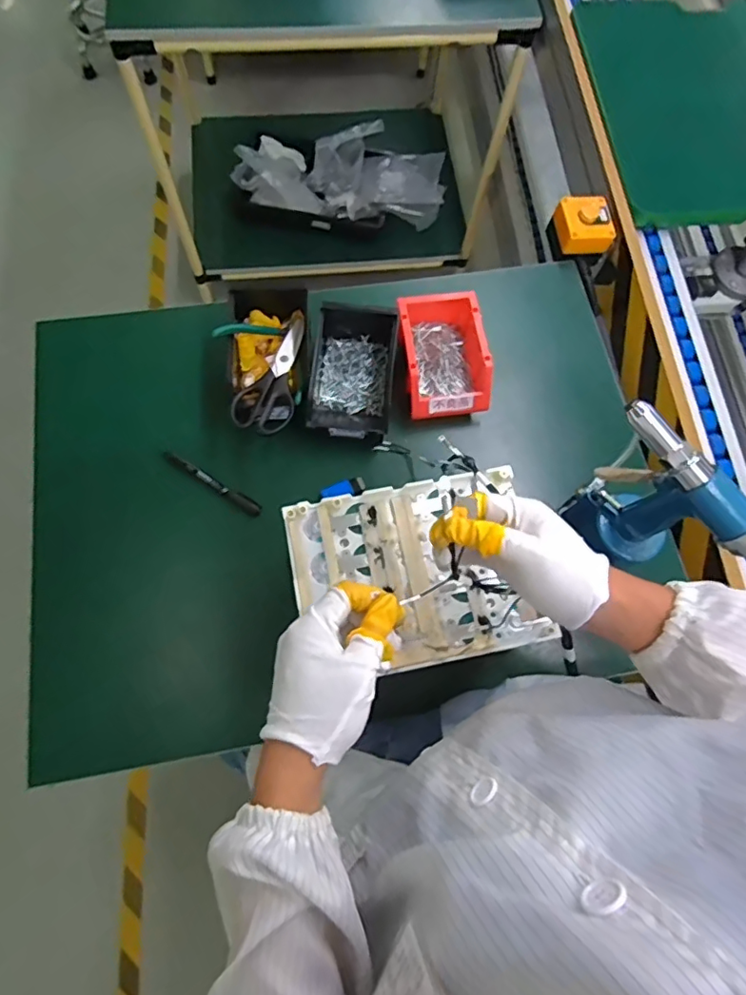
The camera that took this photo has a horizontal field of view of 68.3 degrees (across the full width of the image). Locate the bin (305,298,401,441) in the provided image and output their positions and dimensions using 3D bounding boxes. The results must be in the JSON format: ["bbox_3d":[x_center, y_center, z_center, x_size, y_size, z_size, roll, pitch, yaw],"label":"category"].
[{"bbox_3d":[-0.024,-0.168,0.742,0.108,0.074,0.191,4,72,-1],"label":"bin"}]

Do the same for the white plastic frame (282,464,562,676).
[{"bbox_3d":[0.041,0.072,0.540,0.229,0.015,0.175,-10,72,-6],"label":"white plastic frame"}]

